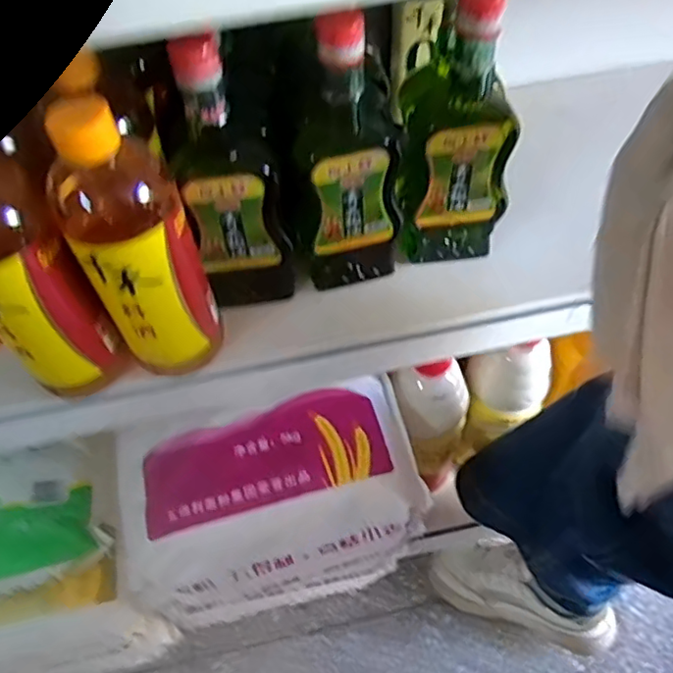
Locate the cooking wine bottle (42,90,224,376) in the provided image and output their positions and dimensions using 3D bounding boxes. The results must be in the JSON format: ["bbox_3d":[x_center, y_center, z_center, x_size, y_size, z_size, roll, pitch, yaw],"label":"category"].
[{"bbox_3d":[-0.127,-0.053,0.389,0.072,0.198,0.057,-24,57,-12],"label":"cooking wine bottle"}]

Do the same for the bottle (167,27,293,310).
[{"bbox_3d":[-0.071,-0.107,0.422,0.082,0.208,0.052,-18,56,-9],"label":"bottle"}]

